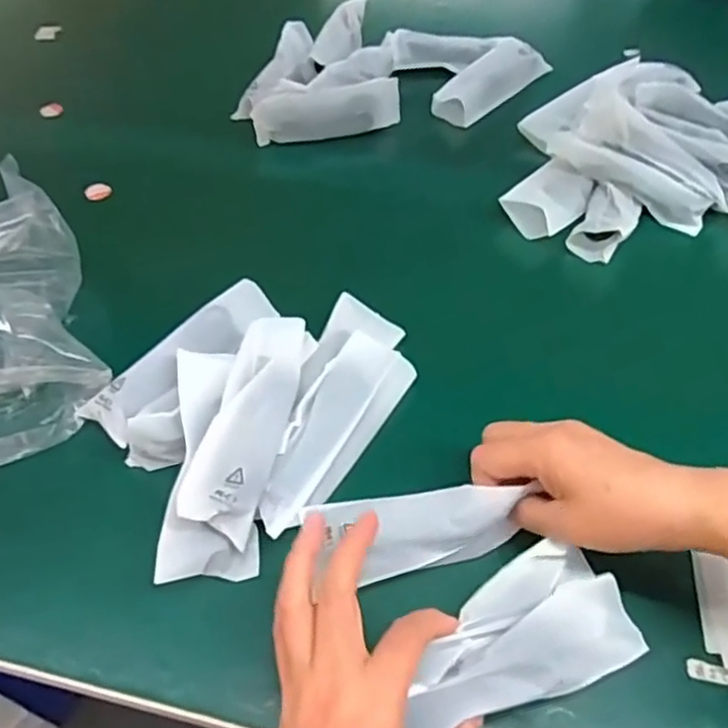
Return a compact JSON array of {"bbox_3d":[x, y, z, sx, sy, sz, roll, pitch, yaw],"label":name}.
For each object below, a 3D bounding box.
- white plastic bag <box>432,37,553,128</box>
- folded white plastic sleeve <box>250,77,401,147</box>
[{"bbox_3d":[0.141,-0.311,0.732,0.059,0.033,0.147,33,59,25],"label":"white plastic bag"},{"bbox_3d":[-0.038,-0.259,0.685,0.150,0.051,0.027,-7,52,-4],"label":"folded white plastic sleeve"}]

